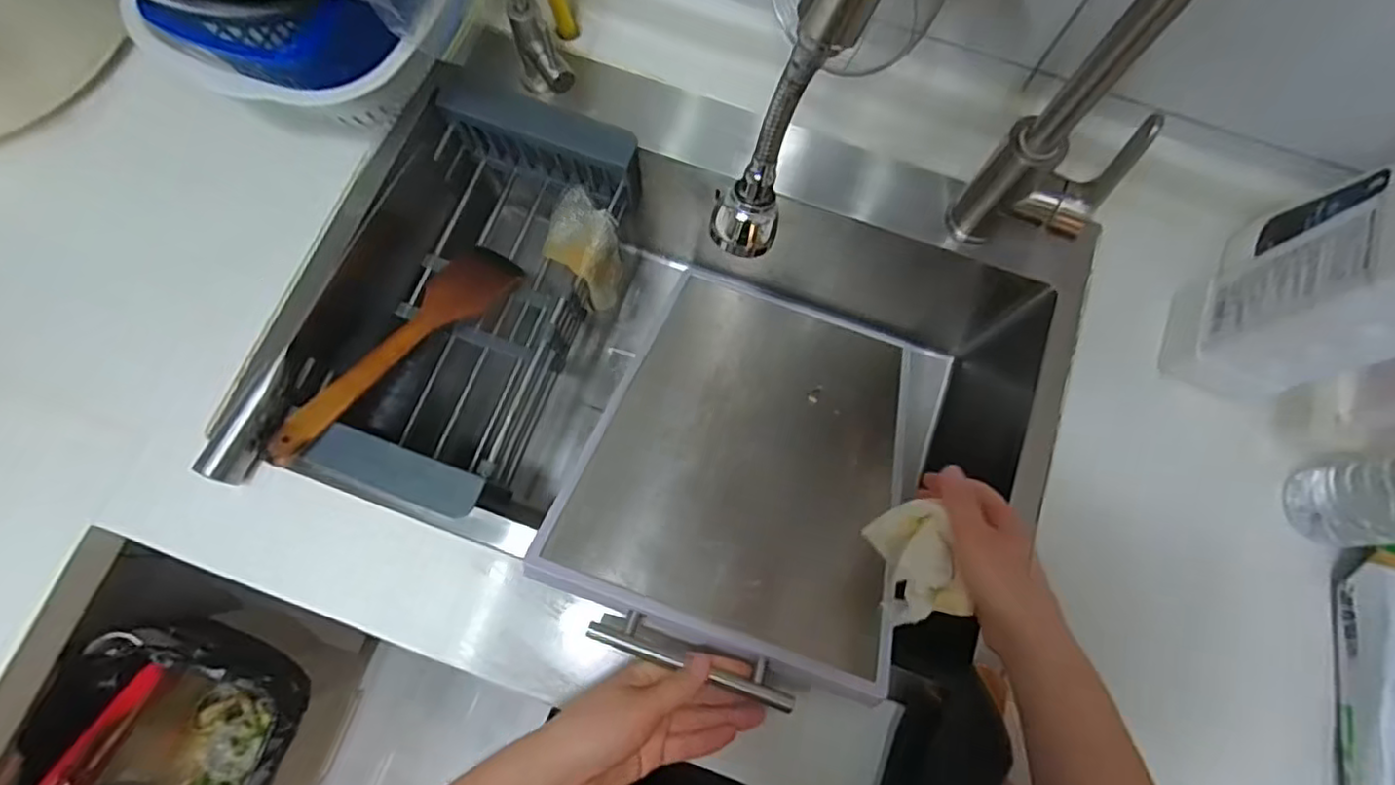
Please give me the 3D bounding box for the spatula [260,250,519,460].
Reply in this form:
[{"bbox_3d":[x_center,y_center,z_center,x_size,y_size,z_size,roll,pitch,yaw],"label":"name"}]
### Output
[{"bbox_3d":[-0.258,-0.042,0.567,0.055,0.025,0.271,31,56,6],"label":"spatula"}]

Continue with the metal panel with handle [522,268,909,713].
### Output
[{"bbox_3d":[0.054,0.045,0.588,0.270,0.025,0.430,21,48,2],"label":"metal panel with handle"}]

